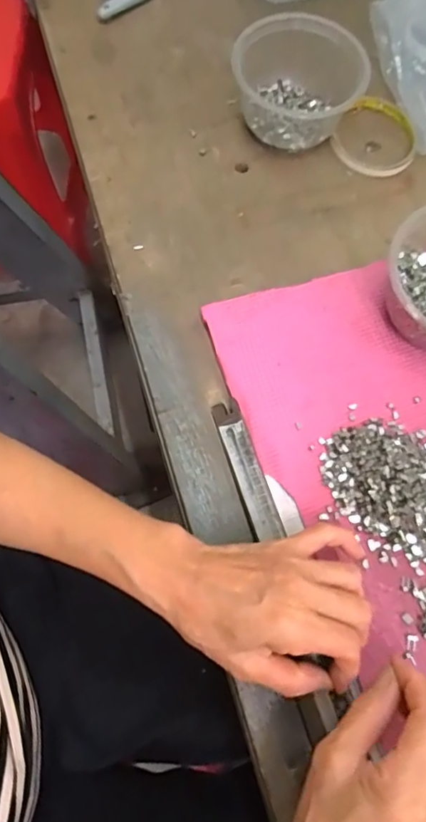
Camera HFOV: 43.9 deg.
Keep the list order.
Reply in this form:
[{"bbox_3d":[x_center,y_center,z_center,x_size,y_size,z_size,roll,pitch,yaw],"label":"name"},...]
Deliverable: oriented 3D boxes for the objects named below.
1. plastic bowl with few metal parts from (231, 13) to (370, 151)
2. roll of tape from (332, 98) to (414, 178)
[{"bbox_3d":[0.076,-0.296,0.476,0.118,0.062,0.099,9,71,0],"label":"plastic bowl with few metal parts"},{"bbox_3d":[0.155,-0.263,0.501,0.077,0.012,0.093,15,72,1],"label":"roll of tape"}]

